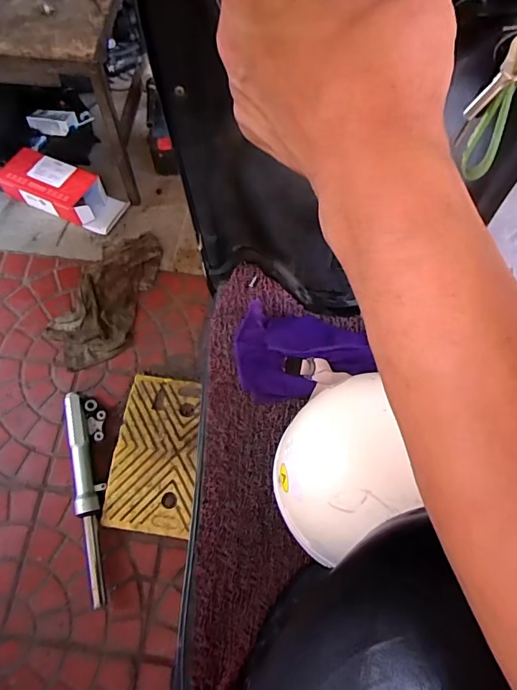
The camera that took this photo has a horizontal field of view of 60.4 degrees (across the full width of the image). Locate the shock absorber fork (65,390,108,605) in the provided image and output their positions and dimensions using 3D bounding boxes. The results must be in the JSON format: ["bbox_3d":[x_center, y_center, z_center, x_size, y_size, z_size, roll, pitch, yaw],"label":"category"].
[{"bbox_3d":[-0.328,0.282,0.852,0.072,0.057,0.388,-7,64,-5],"label":"shock absorber fork"}]

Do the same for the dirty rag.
[{"bbox_3d":[-0.336,-0.112,0.998,0.171,0.031,0.353,21,72,7],"label":"dirty rag"}]

